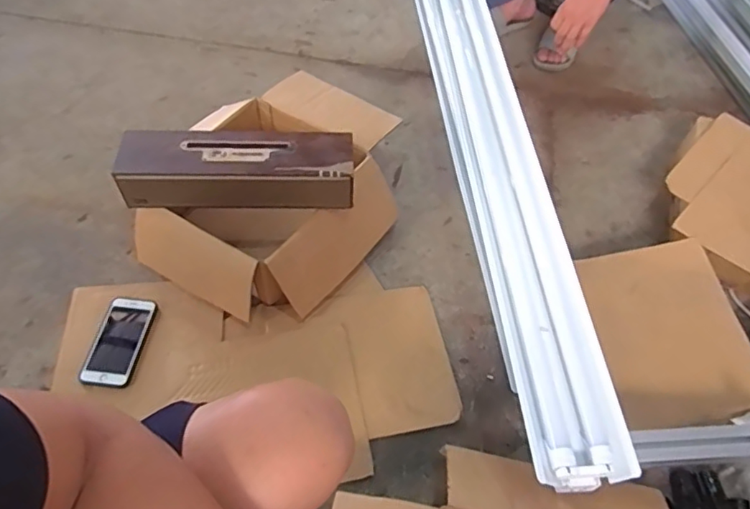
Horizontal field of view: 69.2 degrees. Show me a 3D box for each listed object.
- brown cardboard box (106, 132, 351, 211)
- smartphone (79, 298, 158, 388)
[{"bbox_3d":[-0.224,-0.142,0.906,0.375,0.083,0.112,0,54,-3],"label":"brown cardboard box"},{"bbox_3d":[-0.427,0.145,0.913,0.085,0.011,0.154,4,55,3],"label":"smartphone"}]

